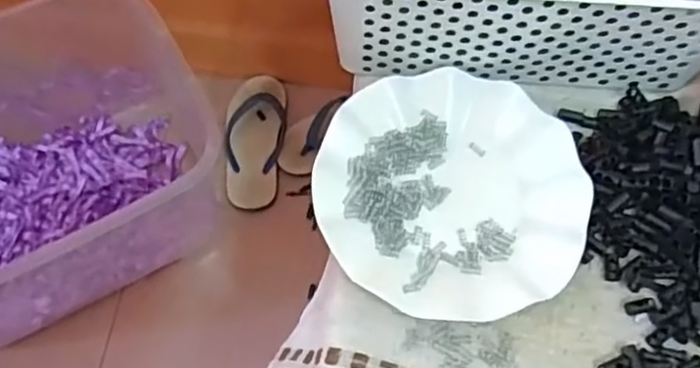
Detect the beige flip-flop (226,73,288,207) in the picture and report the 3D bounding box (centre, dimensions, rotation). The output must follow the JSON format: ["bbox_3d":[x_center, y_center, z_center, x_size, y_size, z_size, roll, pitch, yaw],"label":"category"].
[{"bbox_3d":[-0.153,-0.073,1.034,0.095,0.032,0.230,3,65,0],"label":"beige flip-flop"}]

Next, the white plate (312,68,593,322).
[{"bbox_3d":[0.069,0.004,0.449,0.179,0.021,0.182,1,65,-1],"label":"white plate"}]

